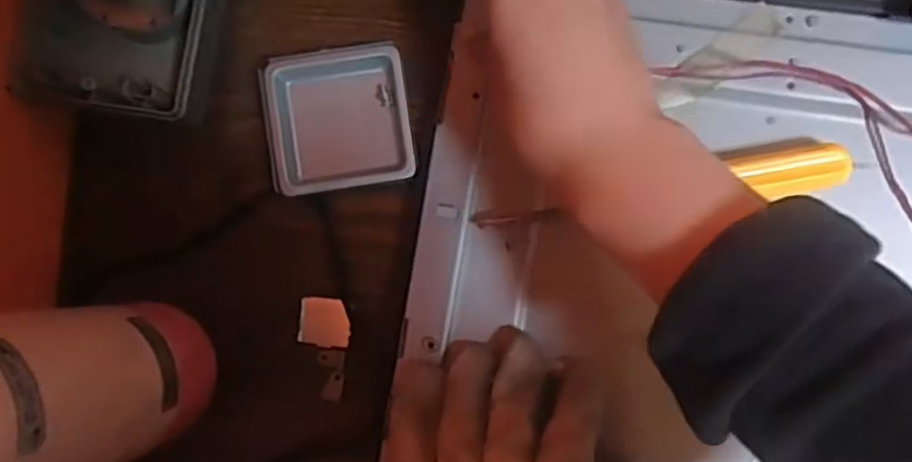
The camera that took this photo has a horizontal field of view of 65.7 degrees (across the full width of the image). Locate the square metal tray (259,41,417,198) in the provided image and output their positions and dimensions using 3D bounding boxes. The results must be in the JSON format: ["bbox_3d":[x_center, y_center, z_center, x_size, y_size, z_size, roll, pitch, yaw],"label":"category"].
[{"bbox_3d":[-0.059,-0.056,0.353,0.071,0.010,0.069,-8,90,-6],"label":"square metal tray"}]

